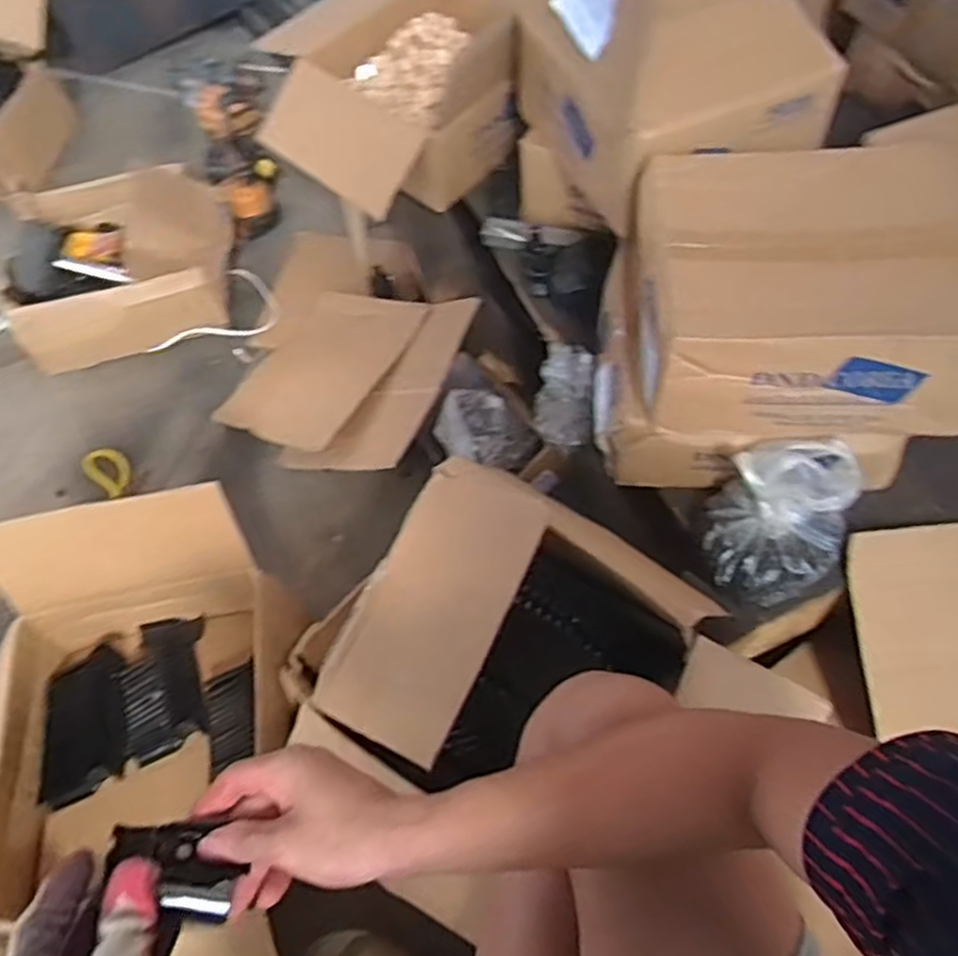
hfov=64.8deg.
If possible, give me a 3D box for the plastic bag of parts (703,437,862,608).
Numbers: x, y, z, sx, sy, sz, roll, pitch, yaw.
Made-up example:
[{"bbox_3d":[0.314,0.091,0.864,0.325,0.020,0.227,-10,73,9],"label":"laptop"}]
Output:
[{"bbox_3d":[0.304,0.039,0.763,0.135,0.130,0.132,27,60,20],"label":"plastic bag of parts"}]

